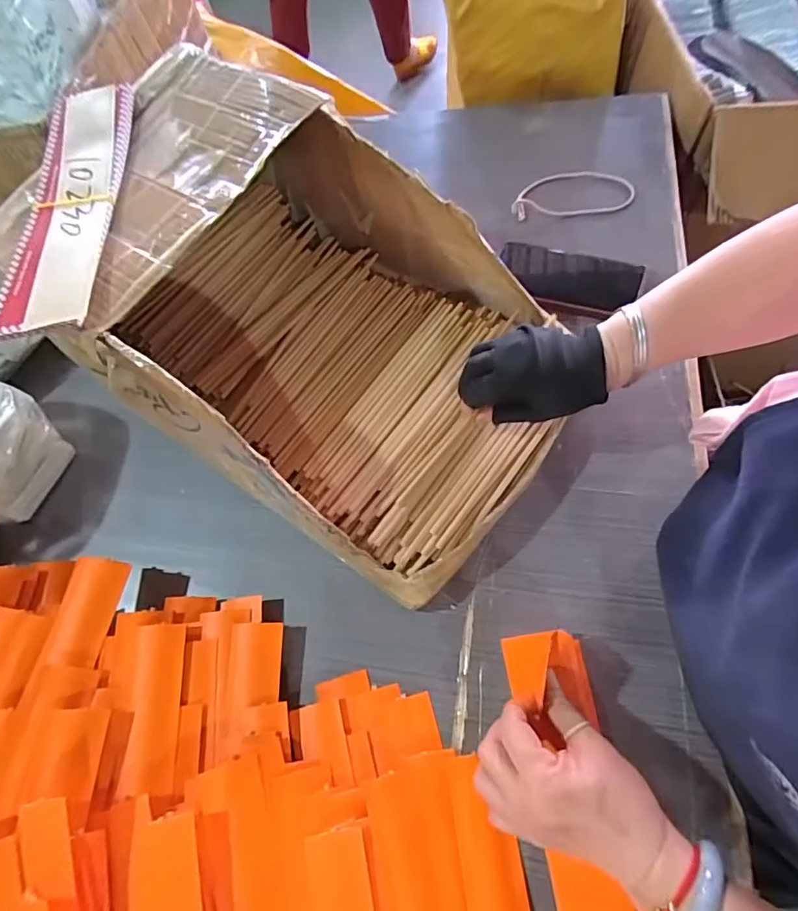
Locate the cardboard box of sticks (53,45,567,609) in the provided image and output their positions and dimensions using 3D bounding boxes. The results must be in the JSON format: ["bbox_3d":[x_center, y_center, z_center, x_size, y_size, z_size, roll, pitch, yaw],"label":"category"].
[{"bbox_3d":[-0.073,-0.128,0.460,0.450,0.188,0.327,27,69,12],"label":"cardboard box of sticks"}]

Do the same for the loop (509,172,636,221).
[{"bbox_3d":[0.216,-0.331,0.628,0.146,0.016,0.072,0,67,7],"label":"loop"}]

